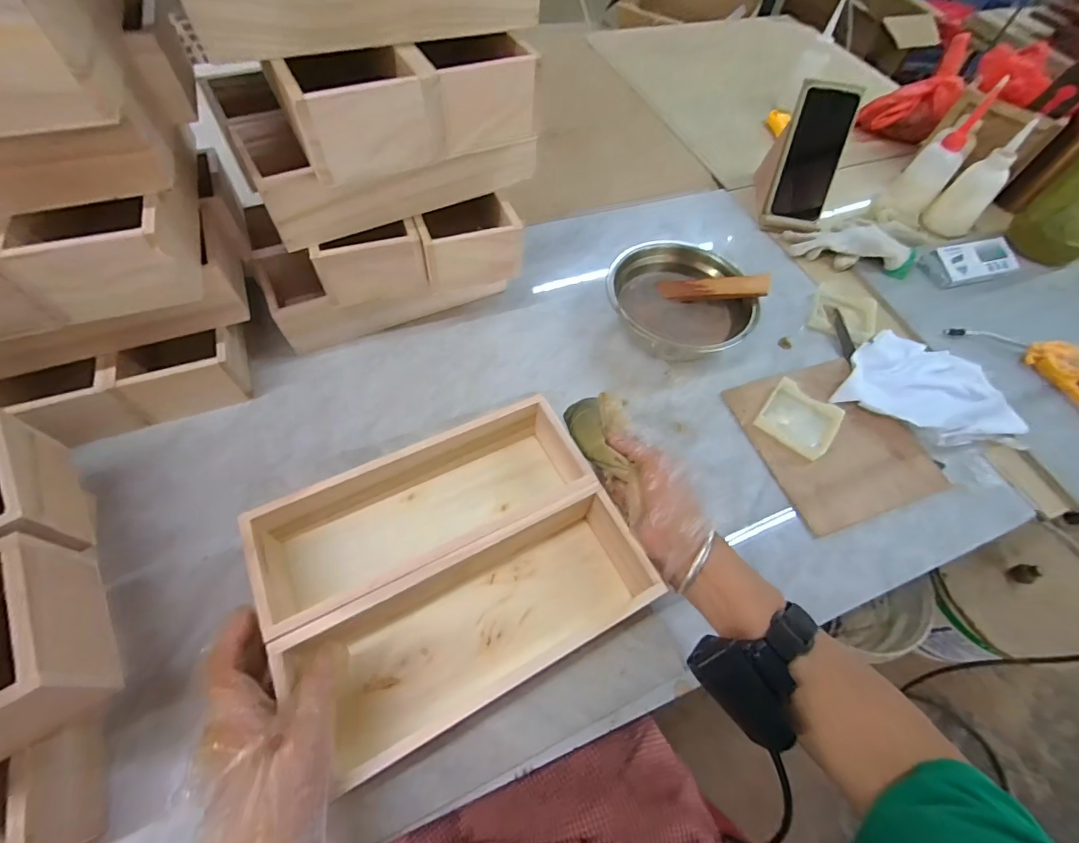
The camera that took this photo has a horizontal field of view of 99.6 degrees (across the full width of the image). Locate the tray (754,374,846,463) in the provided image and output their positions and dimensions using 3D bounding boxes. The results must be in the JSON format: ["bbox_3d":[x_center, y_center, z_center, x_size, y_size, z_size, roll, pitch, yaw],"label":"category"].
[{"bbox_3d":[0.287,-0.002,0.502,0.075,0.021,0.072,35,61,17],"label":"tray"}]

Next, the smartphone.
[{"bbox_3d":[0.396,-0.381,0.657,0.073,0.164,0.016,11,19,3],"label":"smartphone"}]

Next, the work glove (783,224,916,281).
[{"bbox_3d":[0.454,-0.267,0.666,0.179,0.036,0.102,13,57,4],"label":"work glove"}]

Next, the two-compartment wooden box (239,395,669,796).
[{"bbox_3d":[-0.071,0.112,0.375,0.260,0.068,0.188,-23,62,-18],"label":"two-compartment wooden box"}]

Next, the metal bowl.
[{"bbox_3d":[0.167,-0.136,0.547,0.165,0.073,0.165,2,57,-3],"label":"metal bowl"}]

